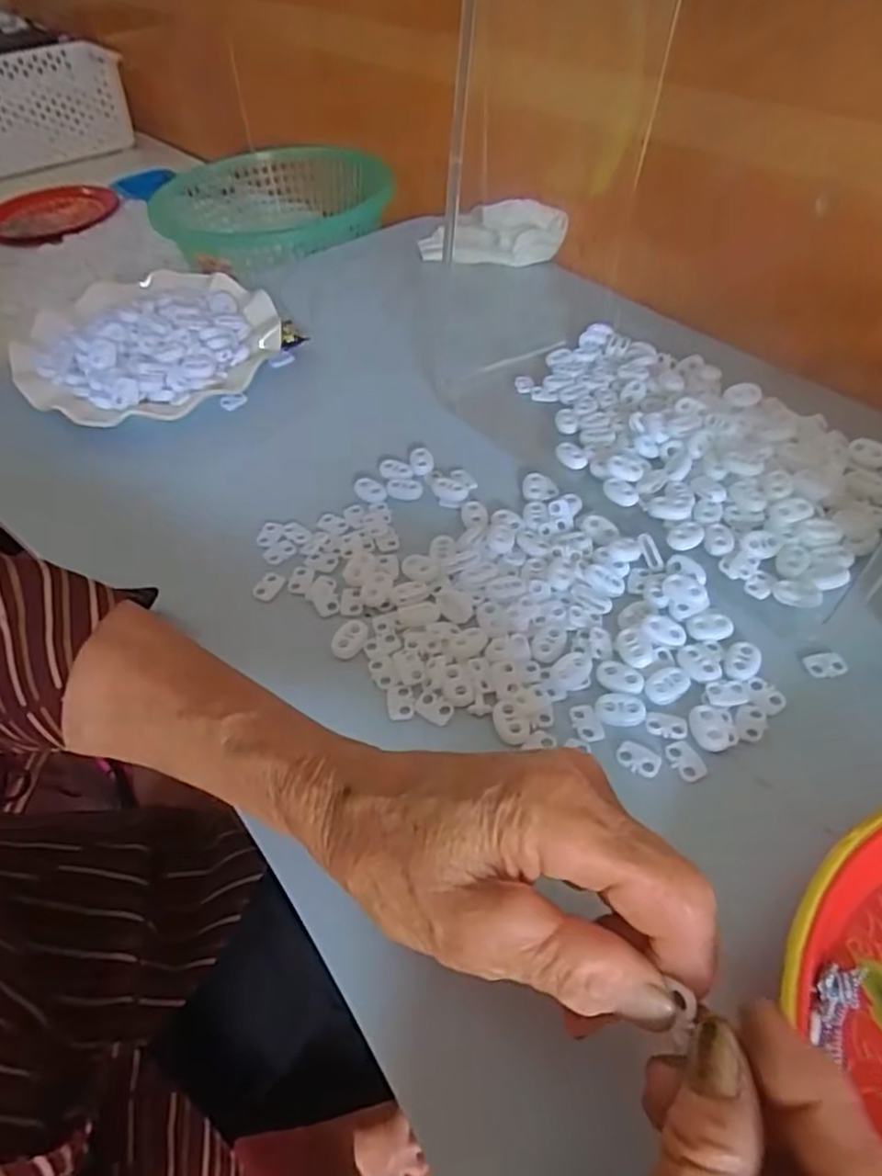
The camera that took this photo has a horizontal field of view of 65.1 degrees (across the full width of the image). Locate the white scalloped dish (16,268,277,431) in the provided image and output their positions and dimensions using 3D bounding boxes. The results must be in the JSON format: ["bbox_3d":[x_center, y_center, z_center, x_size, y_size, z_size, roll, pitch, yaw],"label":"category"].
[{"bbox_3d":[-0.211,-0.181,0.501,0.181,0.027,0.161,-32,54,-22],"label":"white scalloped dish"}]

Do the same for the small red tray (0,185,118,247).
[{"bbox_3d":[-0.514,-0.496,0.920,0.172,0.022,0.159,22,54,22],"label":"small red tray"}]

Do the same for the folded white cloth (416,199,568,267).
[{"bbox_3d":[0.043,-0.309,0.596,0.125,0.050,0.035,4,50,8],"label":"folded white cloth"}]

